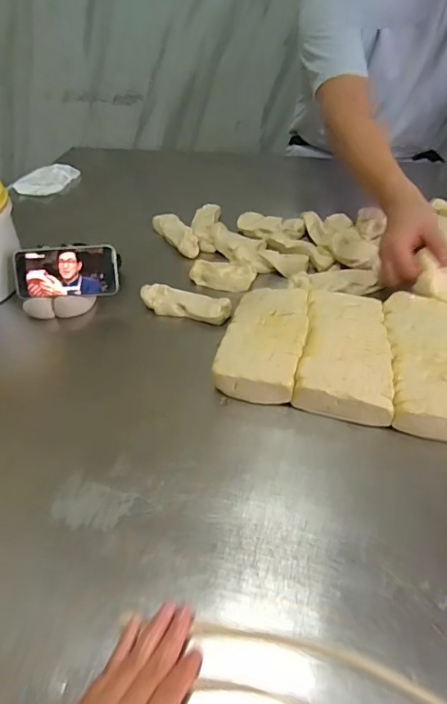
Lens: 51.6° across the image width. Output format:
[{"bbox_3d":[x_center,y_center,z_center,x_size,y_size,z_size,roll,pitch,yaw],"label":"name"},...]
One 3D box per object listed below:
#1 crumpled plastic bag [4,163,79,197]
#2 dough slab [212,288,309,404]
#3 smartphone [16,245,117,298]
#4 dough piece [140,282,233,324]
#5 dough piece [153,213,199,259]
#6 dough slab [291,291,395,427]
[{"bbox_3d":[-0.415,-0.392,1.059,0.107,0.029,0.135,24,52,26],"label":"crumpled plastic bag"},{"bbox_3d":[0.055,-0.016,0.612,0.103,0.041,0.192,7,45,14],"label":"dough slab"},{"bbox_3d":[-0.240,-0.121,0.706,0.156,0.075,0.015,-2,10,4],"label":"smartphone"},{"bbox_3d":[-0.057,-0.071,0.701,0.140,0.028,0.039,13,47,19],"label":"dough piece"},{"bbox_3d":[-0.089,-0.221,0.854,0.046,0.028,0.136,-23,48,-16],"label":"dough piece"},{"bbox_3d":[0.155,0.000,0.583,0.106,0.042,0.193,7,45,13],"label":"dough slab"}]

